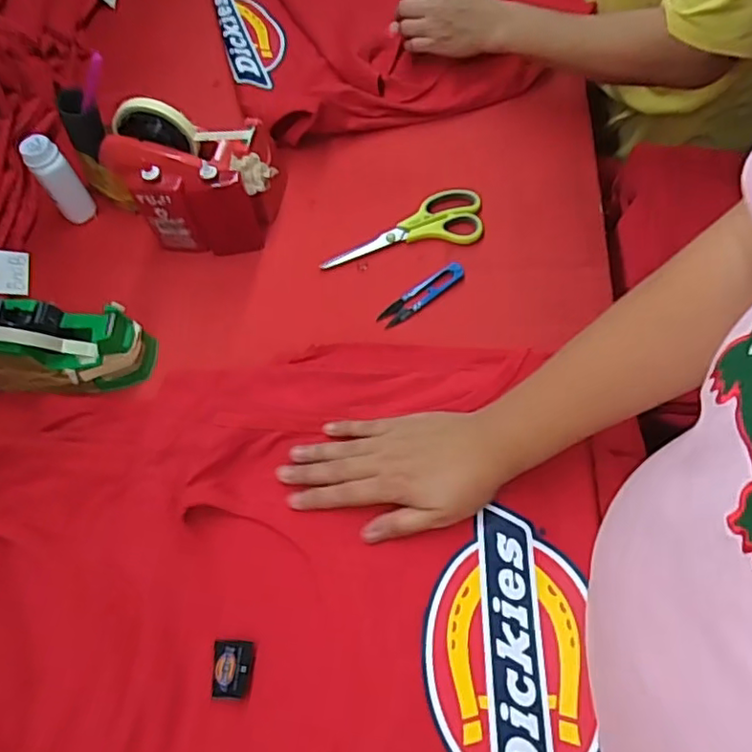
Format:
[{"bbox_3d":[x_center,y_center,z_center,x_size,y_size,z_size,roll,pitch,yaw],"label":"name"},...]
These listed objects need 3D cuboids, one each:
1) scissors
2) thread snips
[{"bbox_3d":[0.028,-0.164,0.683,0.179,0.018,0.071,-10,62,-2],"label":"scissors"},{"bbox_3d":[0.047,-0.086,0.642,0.102,0.009,0.029,-36,66,-15],"label":"thread snips"}]

